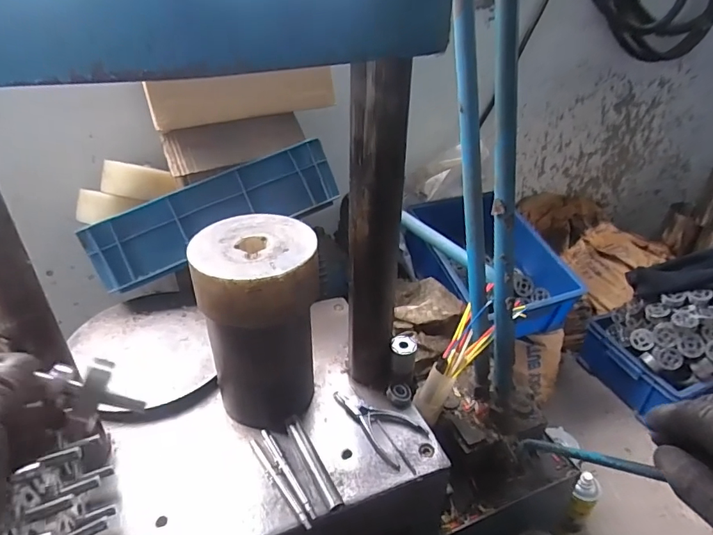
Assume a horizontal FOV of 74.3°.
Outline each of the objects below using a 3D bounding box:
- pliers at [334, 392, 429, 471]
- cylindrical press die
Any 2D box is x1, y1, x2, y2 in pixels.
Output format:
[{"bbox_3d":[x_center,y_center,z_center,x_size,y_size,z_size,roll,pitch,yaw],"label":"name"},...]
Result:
[{"bbox_3d":[0.029,0.207,0.646,0.073,0.013,0.137,-26,42,-34],"label":"pliers"},{"bbox_3d":[-0.119,0.075,0.614,0.135,0.246,0.141,1,33,-1],"label":"cylindrical press die"}]

